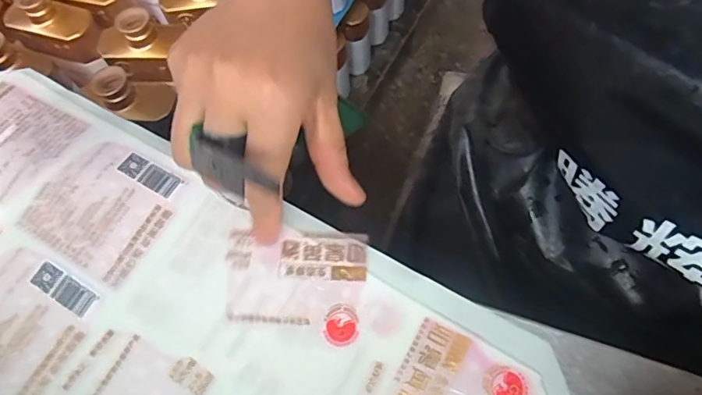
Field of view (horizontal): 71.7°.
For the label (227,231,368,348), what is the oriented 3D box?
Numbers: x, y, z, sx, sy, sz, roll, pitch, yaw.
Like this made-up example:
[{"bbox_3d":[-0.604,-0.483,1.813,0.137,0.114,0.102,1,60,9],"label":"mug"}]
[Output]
[{"bbox_3d":[-0.030,0.043,0.248,0.072,0.004,0.053,4,68,4],"label":"label"}]

